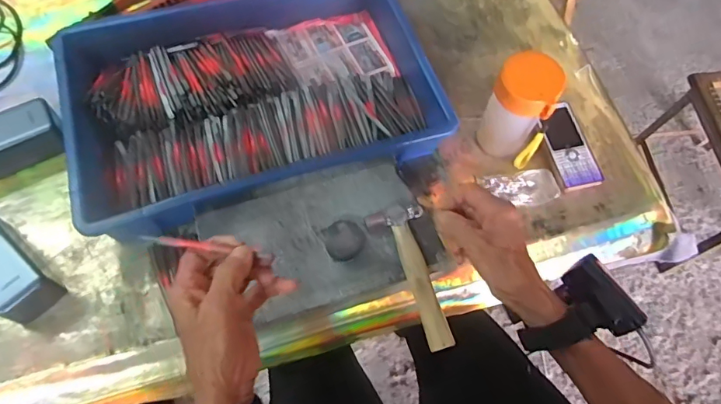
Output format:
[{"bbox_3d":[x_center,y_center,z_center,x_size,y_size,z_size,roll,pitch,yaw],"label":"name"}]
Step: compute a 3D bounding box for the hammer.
[{"bbox_3d":[0.058,0.073,0.485,0.057,0.015,0.149,-16,67,-10],"label":"hammer"}]

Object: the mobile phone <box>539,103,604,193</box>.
[{"bbox_3d":[0.268,-0.071,0.621,0.052,0.018,0.115,-9,66,-8],"label":"mobile phone"}]

